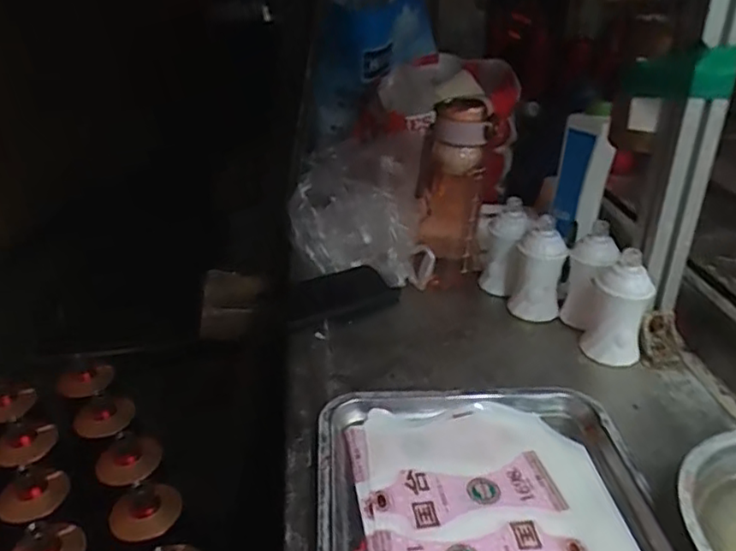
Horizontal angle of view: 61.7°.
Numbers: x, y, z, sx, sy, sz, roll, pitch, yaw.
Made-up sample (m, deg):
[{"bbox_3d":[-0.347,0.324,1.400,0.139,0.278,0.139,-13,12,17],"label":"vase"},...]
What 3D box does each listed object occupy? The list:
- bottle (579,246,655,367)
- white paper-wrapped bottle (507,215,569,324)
[{"bbox_3d":[0.258,0.035,0.637,0.058,0.114,0.051,10,31,17],"label":"bottle"},{"bbox_3d":[0.198,-0.006,0.716,0.056,0.103,0.053,10,31,17],"label":"white paper-wrapped bottle"}]

